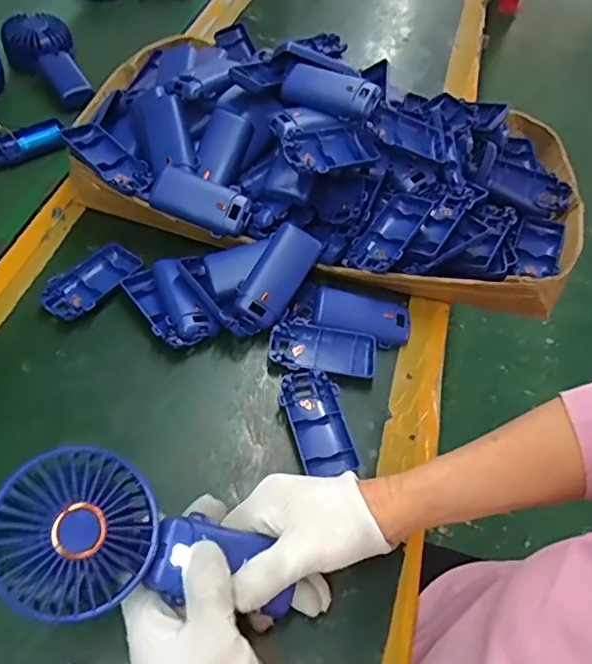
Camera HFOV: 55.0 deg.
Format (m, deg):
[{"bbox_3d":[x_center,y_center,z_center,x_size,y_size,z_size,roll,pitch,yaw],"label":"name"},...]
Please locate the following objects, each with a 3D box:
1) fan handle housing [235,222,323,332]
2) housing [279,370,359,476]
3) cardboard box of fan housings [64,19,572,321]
[{"bbox_3d":[-0.018,-0.049,0.519,0.043,0.020,0.097,32,90,-7],"label":"fan handle housing"},{"bbox_3d":[0.017,0.075,0.476,0.046,0.015,0.091,-9,54,-12],"label":"housing"},{"bbox_3d":[0.047,-0.206,0.621,0.526,0.131,0.334,15,53,6],"label":"cardboard box of fan housings"}]

